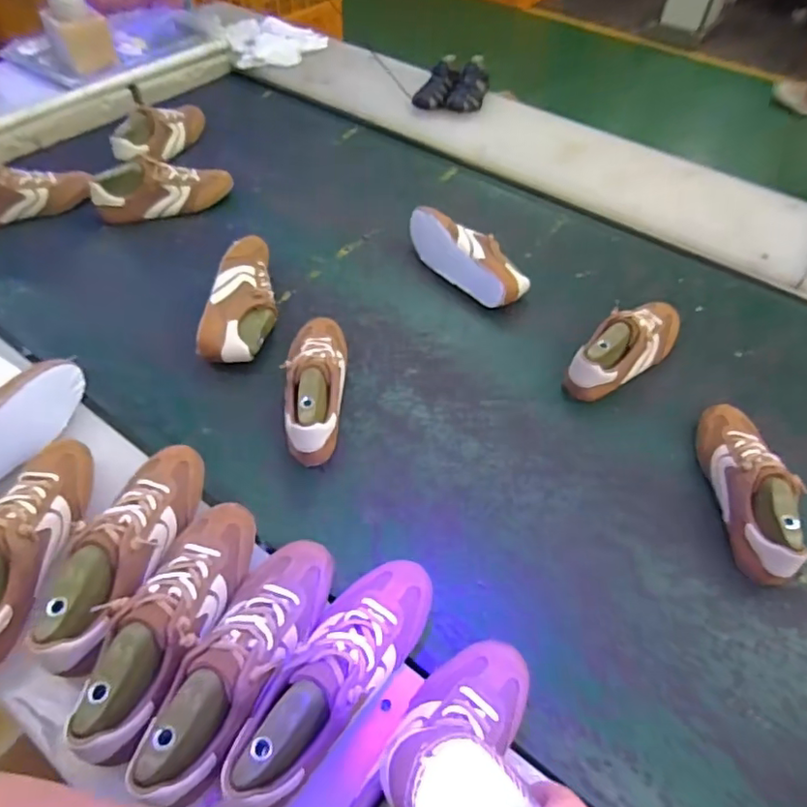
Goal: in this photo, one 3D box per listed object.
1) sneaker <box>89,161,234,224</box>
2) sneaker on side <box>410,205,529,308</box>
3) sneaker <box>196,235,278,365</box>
[{"bbox_3d":[-0.427,-0.386,1.022,0.236,0.079,0.079,-19,56,-15],"label":"sneaker"},{"bbox_3d":[0.106,-0.249,0.945,0.092,0.076,0.233,-31,60,-23],"label":"sneaker on side"},{"bbox_3d":[-0.233,-0.157,0.856,0.088,0.078,0.230,5,53,2],"label":"sneaker"}]

